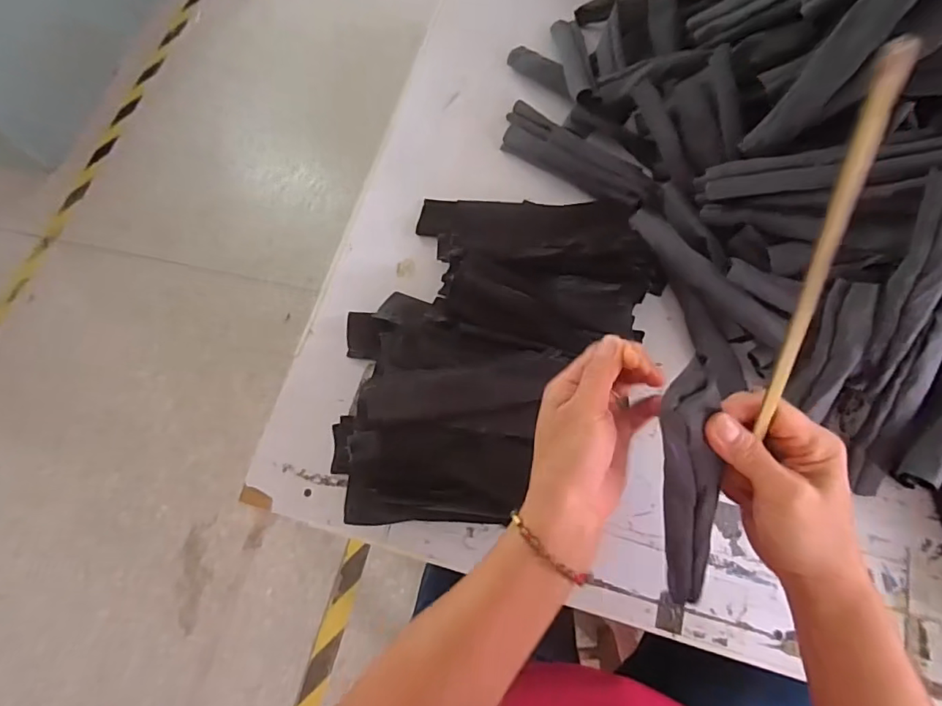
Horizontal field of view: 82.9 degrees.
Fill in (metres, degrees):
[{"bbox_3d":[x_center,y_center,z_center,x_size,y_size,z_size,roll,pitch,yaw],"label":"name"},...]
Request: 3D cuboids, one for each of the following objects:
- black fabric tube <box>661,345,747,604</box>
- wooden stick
[{"bbox_3d":[0.144,0.086,0.351,0.039,0.017,0.182,-3,110,1],"label":"black fabric tube"},{"bbox_3d":[0.164,-0.034,0.254,0.010,0.205,0.006,-13,42,-2],"label":"wooden stick"}]

